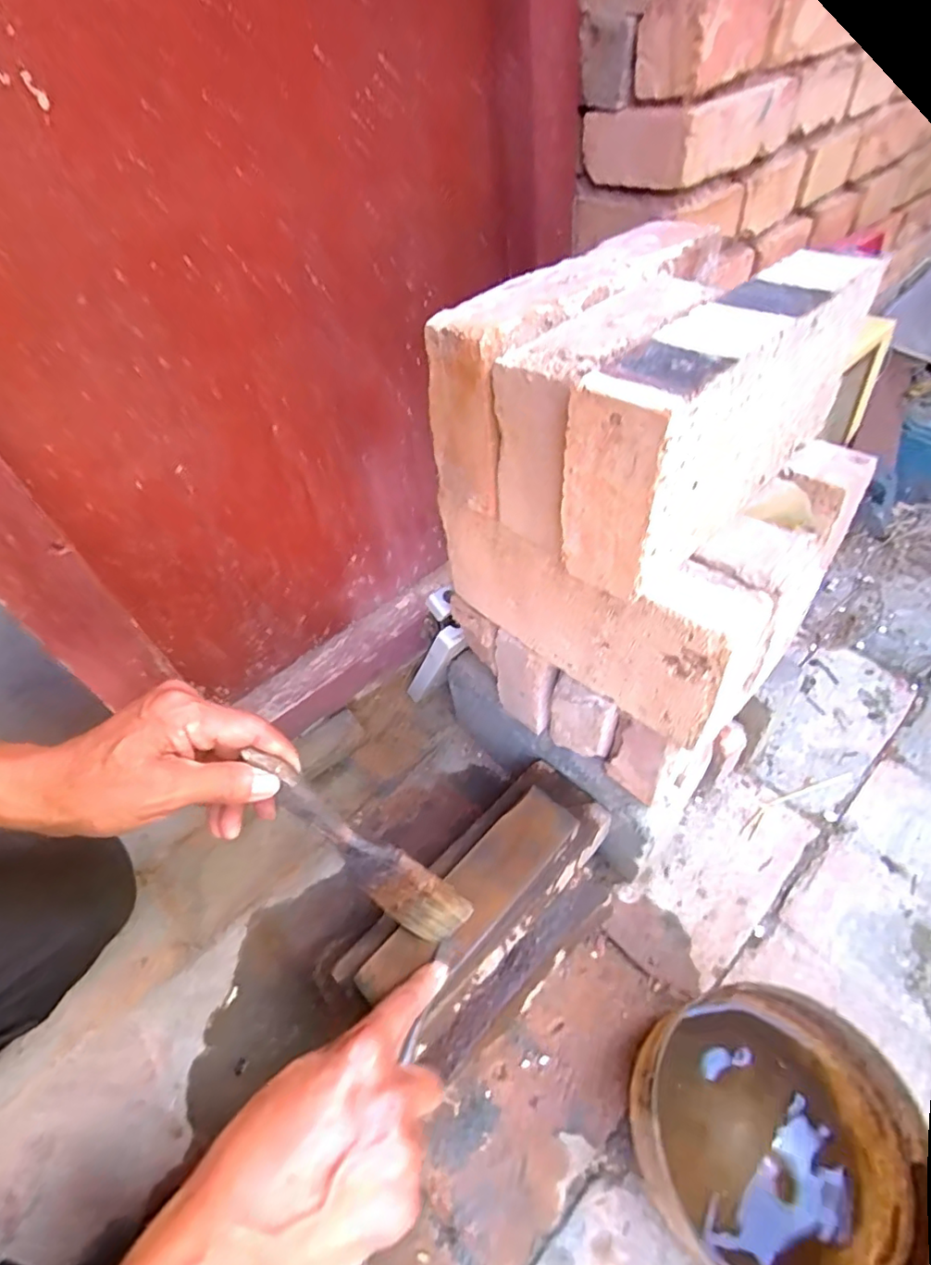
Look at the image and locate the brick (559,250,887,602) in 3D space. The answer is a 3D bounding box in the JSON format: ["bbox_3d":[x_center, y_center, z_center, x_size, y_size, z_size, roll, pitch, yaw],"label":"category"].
[{"bbox_3d":[0.146,-0.121,0.321,0.220,0.119,0.055,-38,54,-23],"label":"brick"}]

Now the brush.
[{"bbox_3d":[-0.069,0.147,0.381,0.046,0.188,0.011,-34,17,17],"label":"brush"}]

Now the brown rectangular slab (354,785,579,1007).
[{"bbox_3d":[0.004,0.197,0.425,0.191,0.019,0.052,-38,54,-23],"label":"brown rectangular slab"}]

